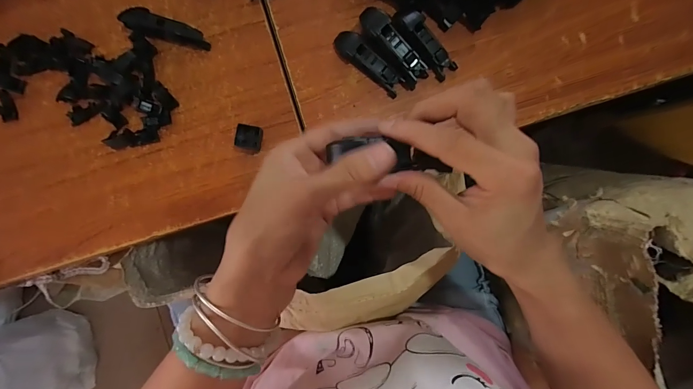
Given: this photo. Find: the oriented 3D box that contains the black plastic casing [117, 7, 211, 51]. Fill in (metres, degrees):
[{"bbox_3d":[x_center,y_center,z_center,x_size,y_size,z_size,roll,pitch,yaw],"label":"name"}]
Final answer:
[{"bbox_3d":[-0.155,-0.141,0.281,0.069,0.018,0.017,17,89,-3],"label":"black plastic casing"}]

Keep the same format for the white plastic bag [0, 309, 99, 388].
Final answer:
[{"bbox_3d":[-0.743,0.410,0.764,0.166,0.184,0.232,-10,89,-2],"label":"white plastic bag"}]

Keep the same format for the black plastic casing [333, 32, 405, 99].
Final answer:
[{"bbox_3d":[0.019,-0.116,0.291,0.023,0.013,0.072,-43,92,-2],"label":"black plastic casing"}]

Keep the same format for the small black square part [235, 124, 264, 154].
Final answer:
[{"bbox_3d":[-0.084,-0.049,0.285,0.020,0.017,0.020,10,90,-3],"label":"small black square part"}]

